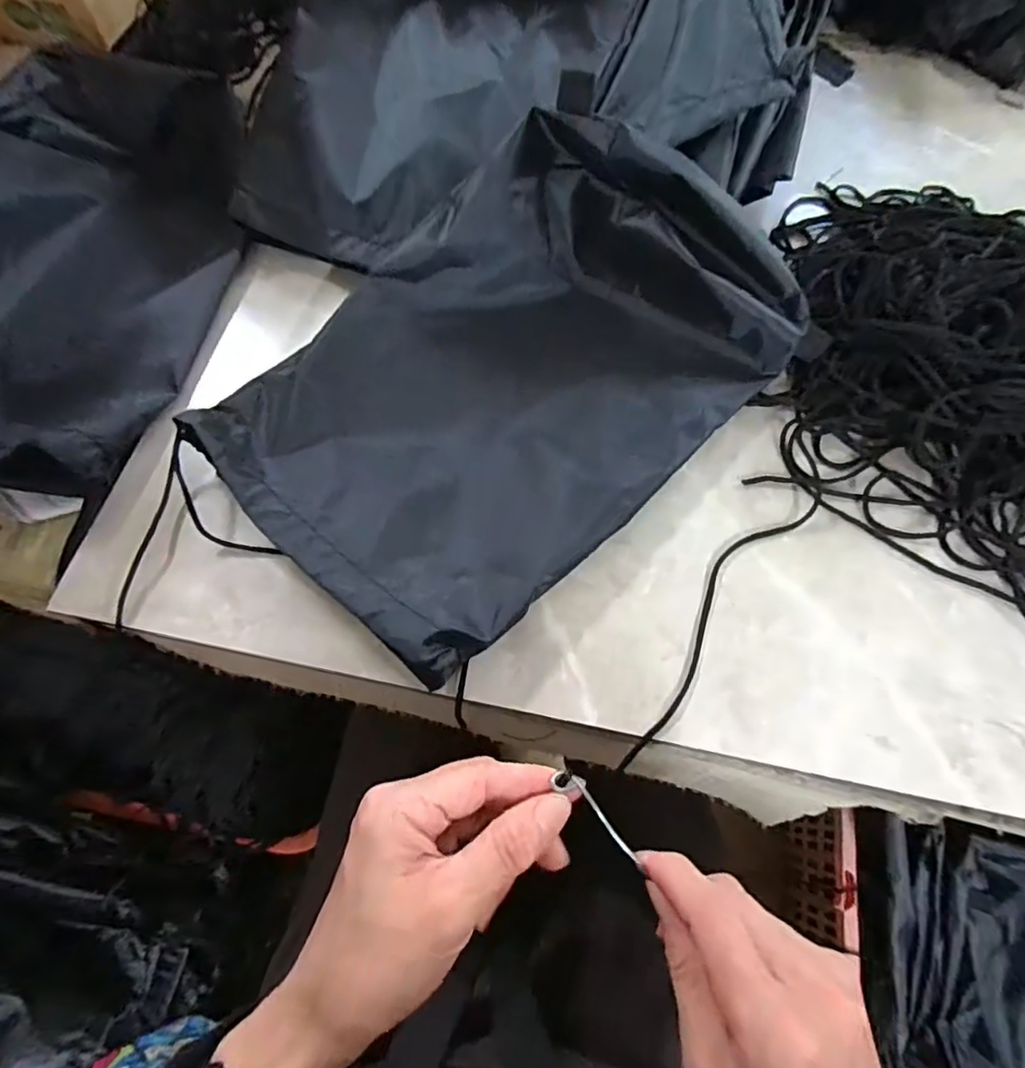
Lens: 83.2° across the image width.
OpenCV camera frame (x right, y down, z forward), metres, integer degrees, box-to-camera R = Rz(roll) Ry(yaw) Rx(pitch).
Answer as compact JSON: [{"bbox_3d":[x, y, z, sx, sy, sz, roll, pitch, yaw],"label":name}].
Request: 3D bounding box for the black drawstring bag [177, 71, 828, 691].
[{"bbox_3d":[0.000,-0.118,0.398,0.384,0.108,0.251,-41,71,-15],"label":"black drawstring bag"}]

